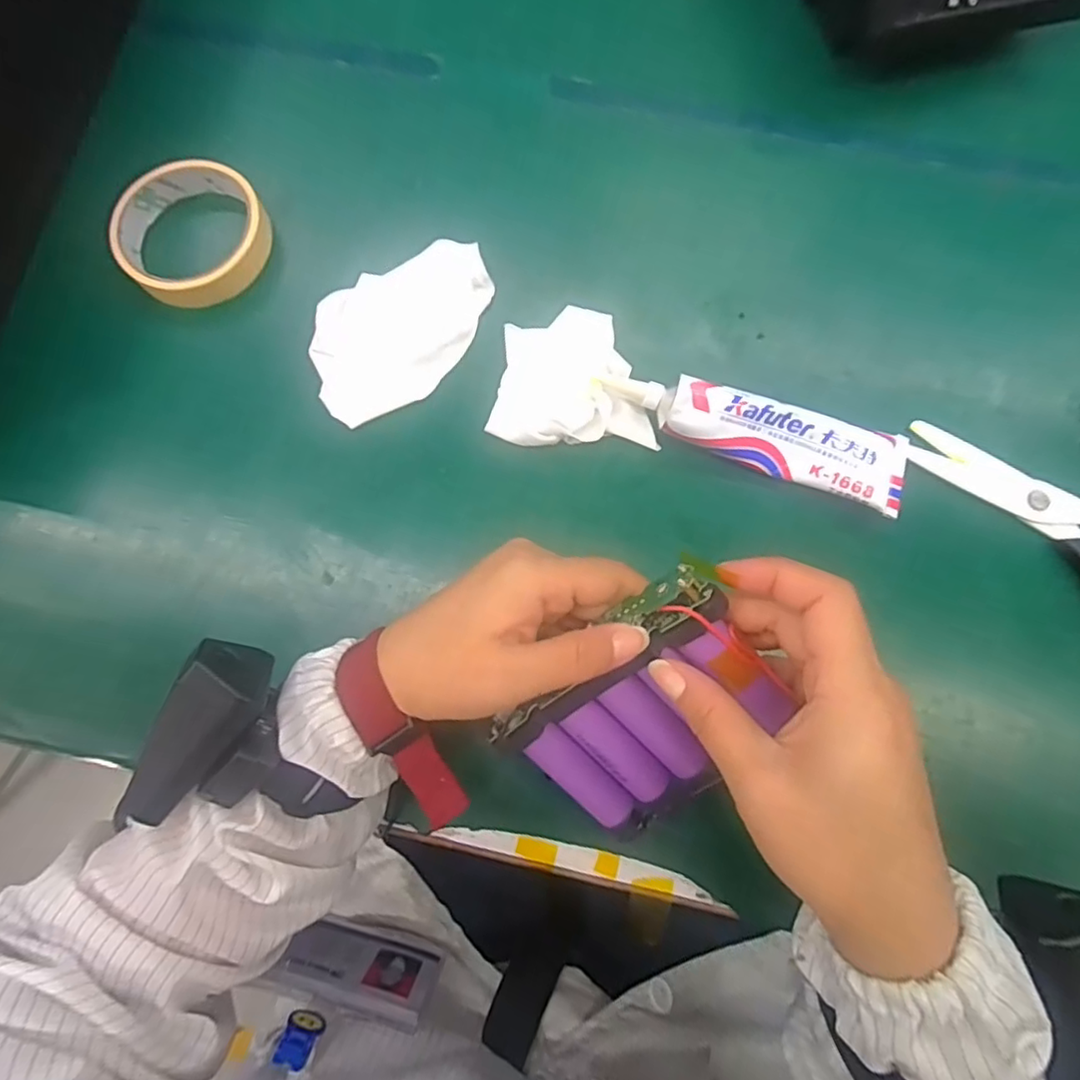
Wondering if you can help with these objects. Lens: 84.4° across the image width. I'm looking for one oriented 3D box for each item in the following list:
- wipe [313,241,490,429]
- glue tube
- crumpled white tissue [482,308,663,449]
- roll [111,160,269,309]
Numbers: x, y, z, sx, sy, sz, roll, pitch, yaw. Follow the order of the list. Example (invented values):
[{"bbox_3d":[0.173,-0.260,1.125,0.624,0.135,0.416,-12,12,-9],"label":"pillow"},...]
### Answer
[{"bbox_3d":[-0.081,-0.124,0.350,0.121,0.016,0.072,-40,81,-7],"label":"wipe"},{"bbox_3d":[0.116,-0.060,0.324,0.168,0.027,0.040,18,79,4],"label":"glue tube"},{"bbox_3d":[0.018,-0.094,0.339,0.089,0.018,0.080,-1,78,0],"label":"crumpled white tissue"},{"bbox_3d":[-0.209,-0.186,0.359,0.086,0.021,0.096,-30,79,-5],"label":"roll"}]

